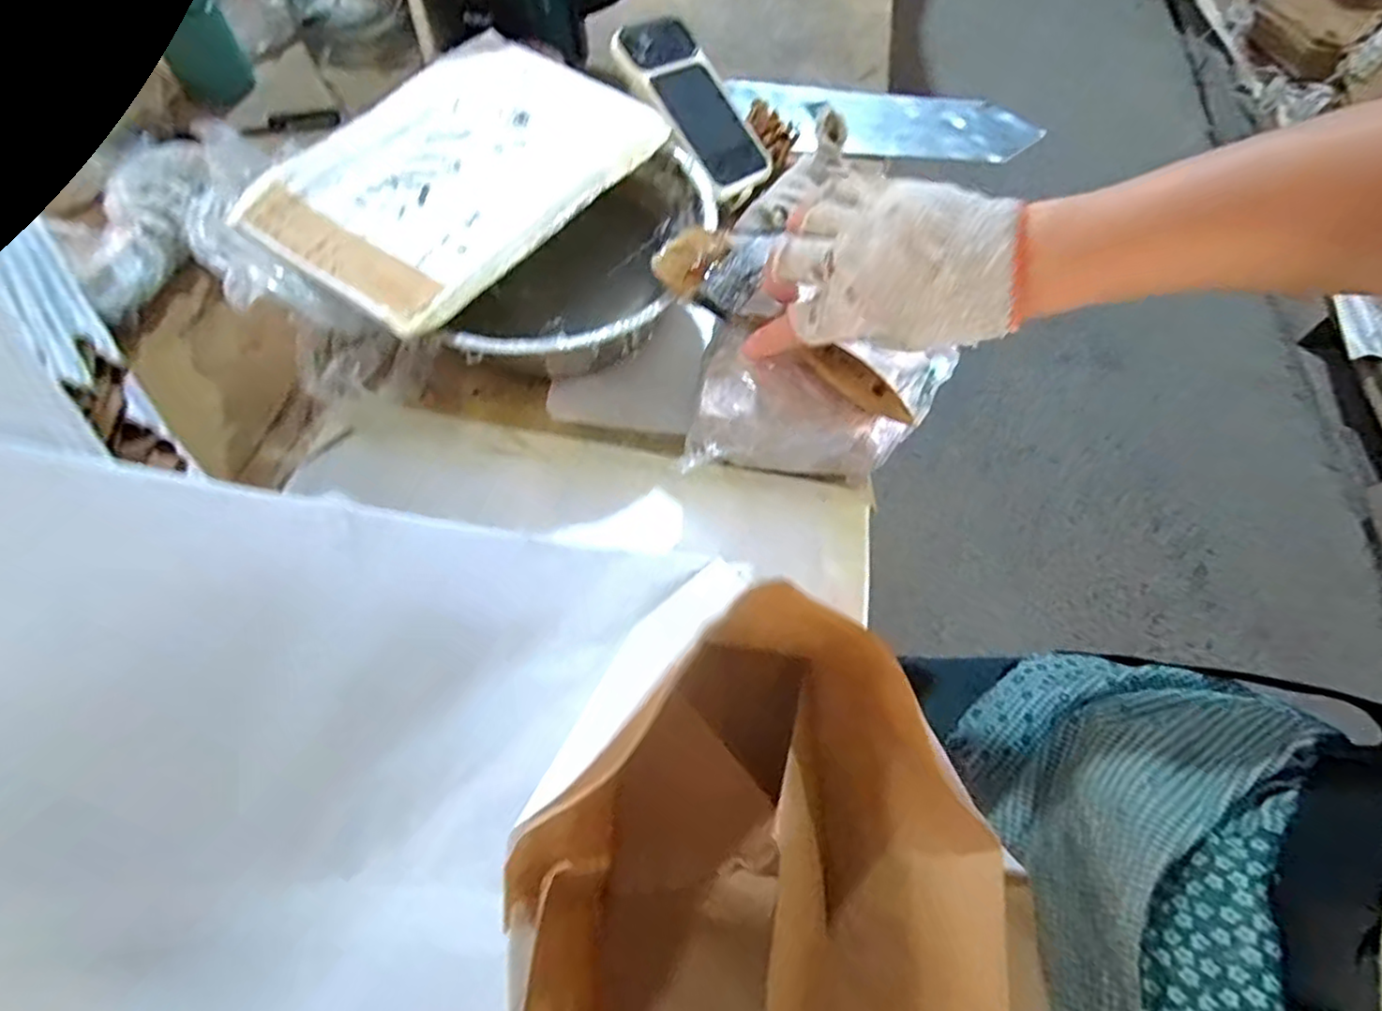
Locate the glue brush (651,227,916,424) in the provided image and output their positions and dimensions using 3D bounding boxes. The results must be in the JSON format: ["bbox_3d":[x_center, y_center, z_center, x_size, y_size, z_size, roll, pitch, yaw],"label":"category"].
[{"bbox_3d":[0.059,-0.115,0.405,0.184,0.020,0.058,38,66,8],"label":"glue brush"}]

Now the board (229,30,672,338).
[{"bbox_3d":[-0.155,-0.234,0.453,0.177,0.015,0.255,32,65,14],"label":"board"}]

